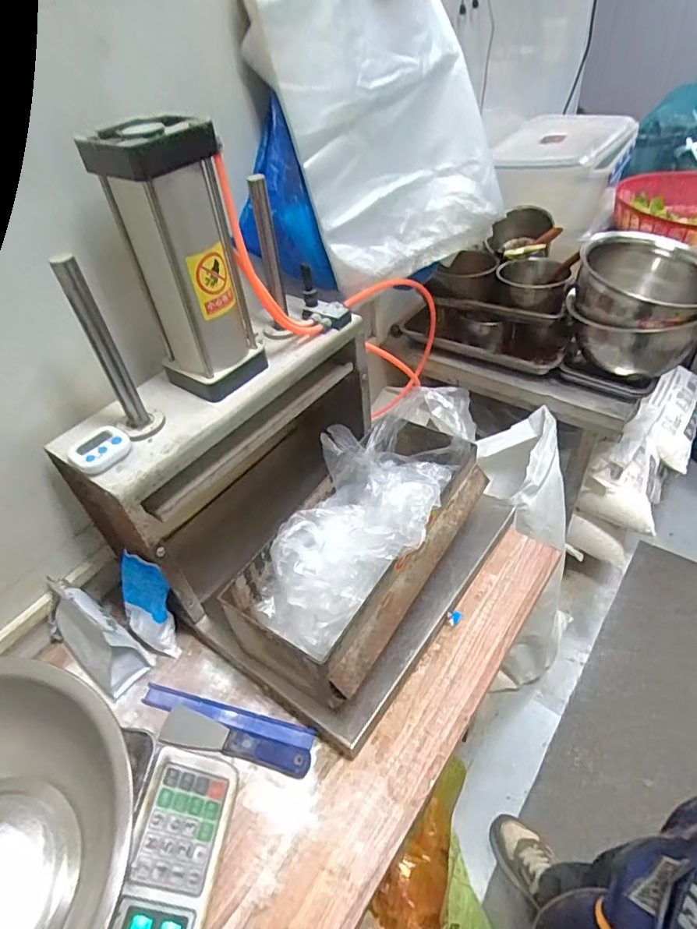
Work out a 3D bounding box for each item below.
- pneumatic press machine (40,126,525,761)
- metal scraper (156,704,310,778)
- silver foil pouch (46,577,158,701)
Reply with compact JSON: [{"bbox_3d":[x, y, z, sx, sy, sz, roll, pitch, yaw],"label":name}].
[{"bbox_3d":[-0.069,-0.071,0.716,0.484,0.634,0.487,26,53,30],"label":"pneumatic press machine"},{"bbox_3d":[-0.157,0.374,0.708,0.216,0.022,0.045,10,47,17],"label":"metal scraper"},{"bbox_3d":[-0.390,0.257,0.795,0.171,0.106,0.079,25,53,29],"label":"silver foil pouch"}]

